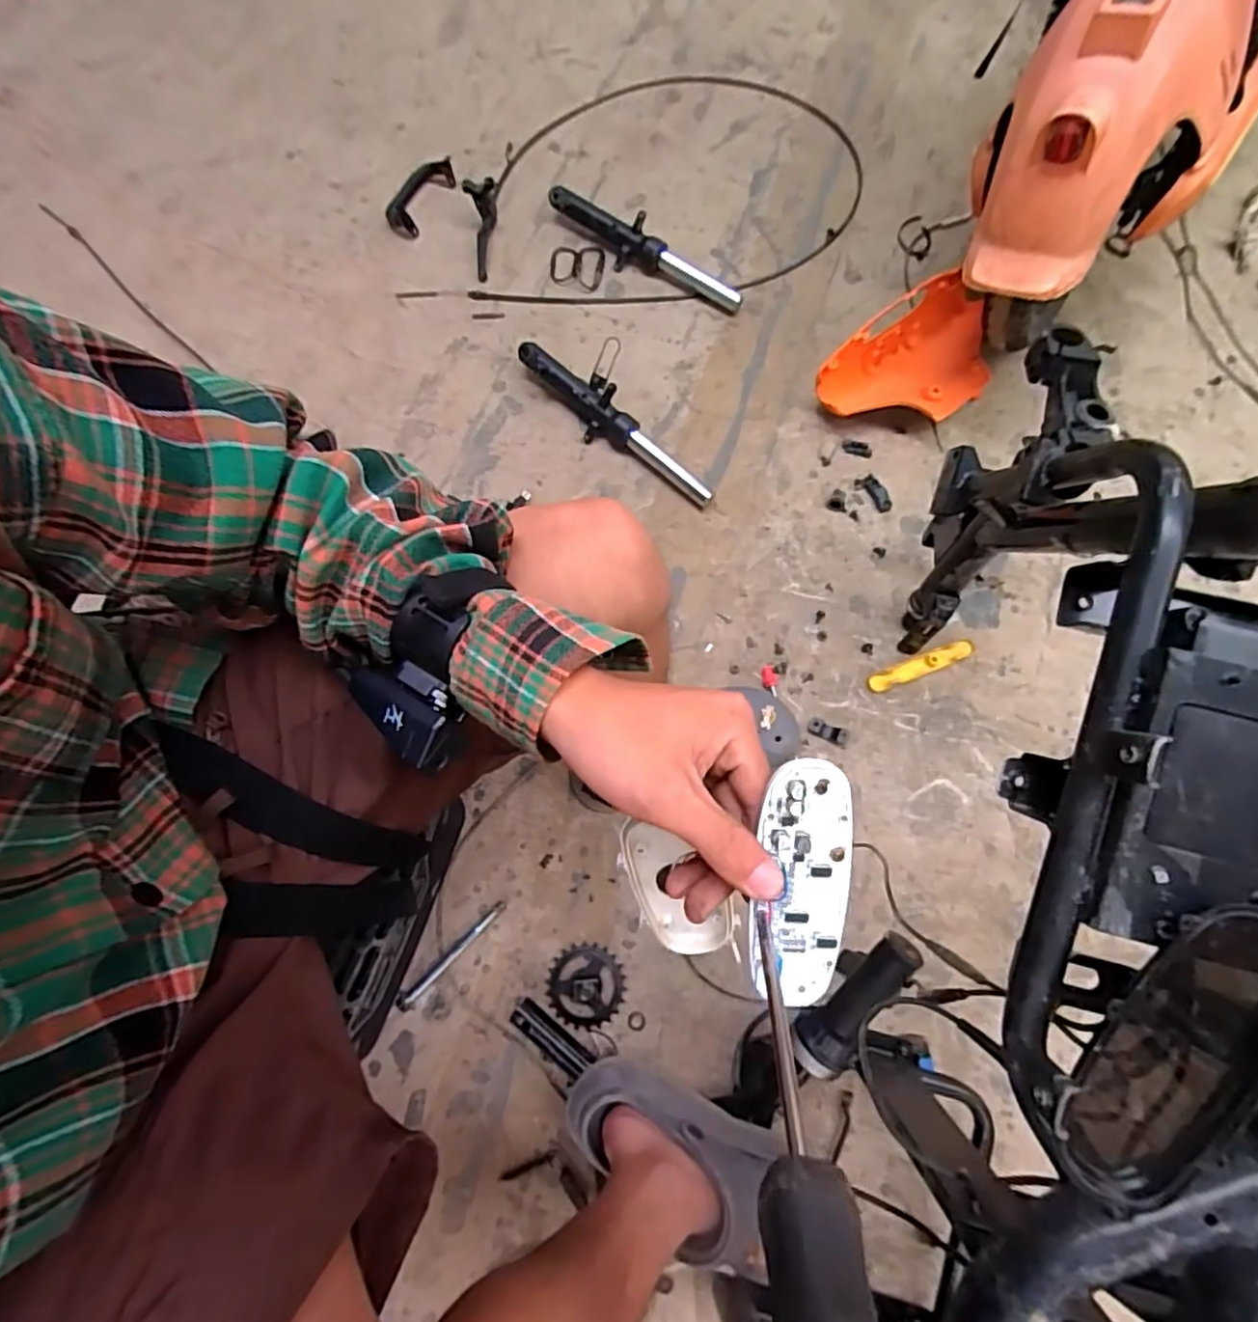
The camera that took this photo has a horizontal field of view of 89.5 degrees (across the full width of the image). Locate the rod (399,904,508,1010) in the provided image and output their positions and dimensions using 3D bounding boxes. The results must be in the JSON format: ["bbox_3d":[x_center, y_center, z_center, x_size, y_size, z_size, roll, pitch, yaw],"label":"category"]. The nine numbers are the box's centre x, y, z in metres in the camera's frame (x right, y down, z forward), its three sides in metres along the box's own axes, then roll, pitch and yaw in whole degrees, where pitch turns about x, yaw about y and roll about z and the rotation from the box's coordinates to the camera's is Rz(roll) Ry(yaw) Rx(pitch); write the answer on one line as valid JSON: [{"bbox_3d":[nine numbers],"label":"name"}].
[{"bbox_3d":[-0.203,0.335,0.726,0.015,0.014,0.152,43,79,12],"label":"rod"}]

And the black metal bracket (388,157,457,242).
[{"bbox_3d":[-0.333,-0.741,1.013,0.057,0.035,0.141,30,75,10],"label":"black metal bracket"}]

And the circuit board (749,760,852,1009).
[{"bbox_3d":[0.074,0.098,0.273,0.039,0.005,0.111,3,101,0],"label":"circuit board"}]

